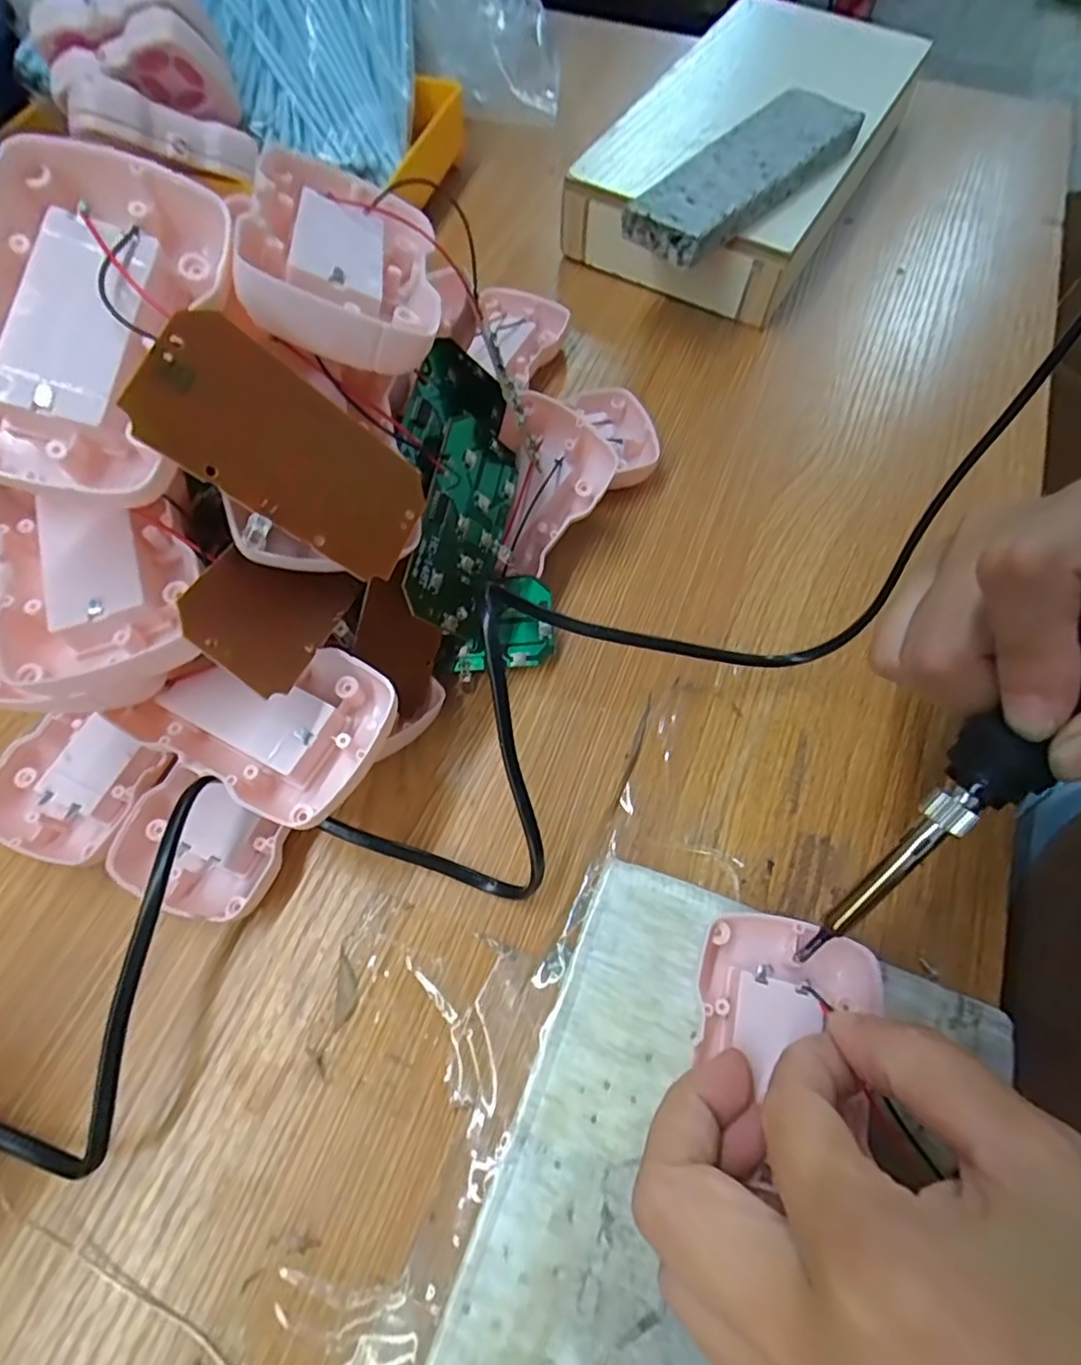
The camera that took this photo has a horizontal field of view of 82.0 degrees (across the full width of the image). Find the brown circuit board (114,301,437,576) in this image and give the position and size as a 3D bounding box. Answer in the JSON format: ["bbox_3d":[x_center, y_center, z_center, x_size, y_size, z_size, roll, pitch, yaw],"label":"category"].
[{"bbox_3d":[-0.066,-0.061,0.167,0.004,0.074,0.038,11,74,50],"label":"brown circuit board"}]

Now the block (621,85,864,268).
[{"bbox_3d":[0.106,-0.268,0.324,0.148,0.019,0.048,-41,72,-18],"label":"block"}]

